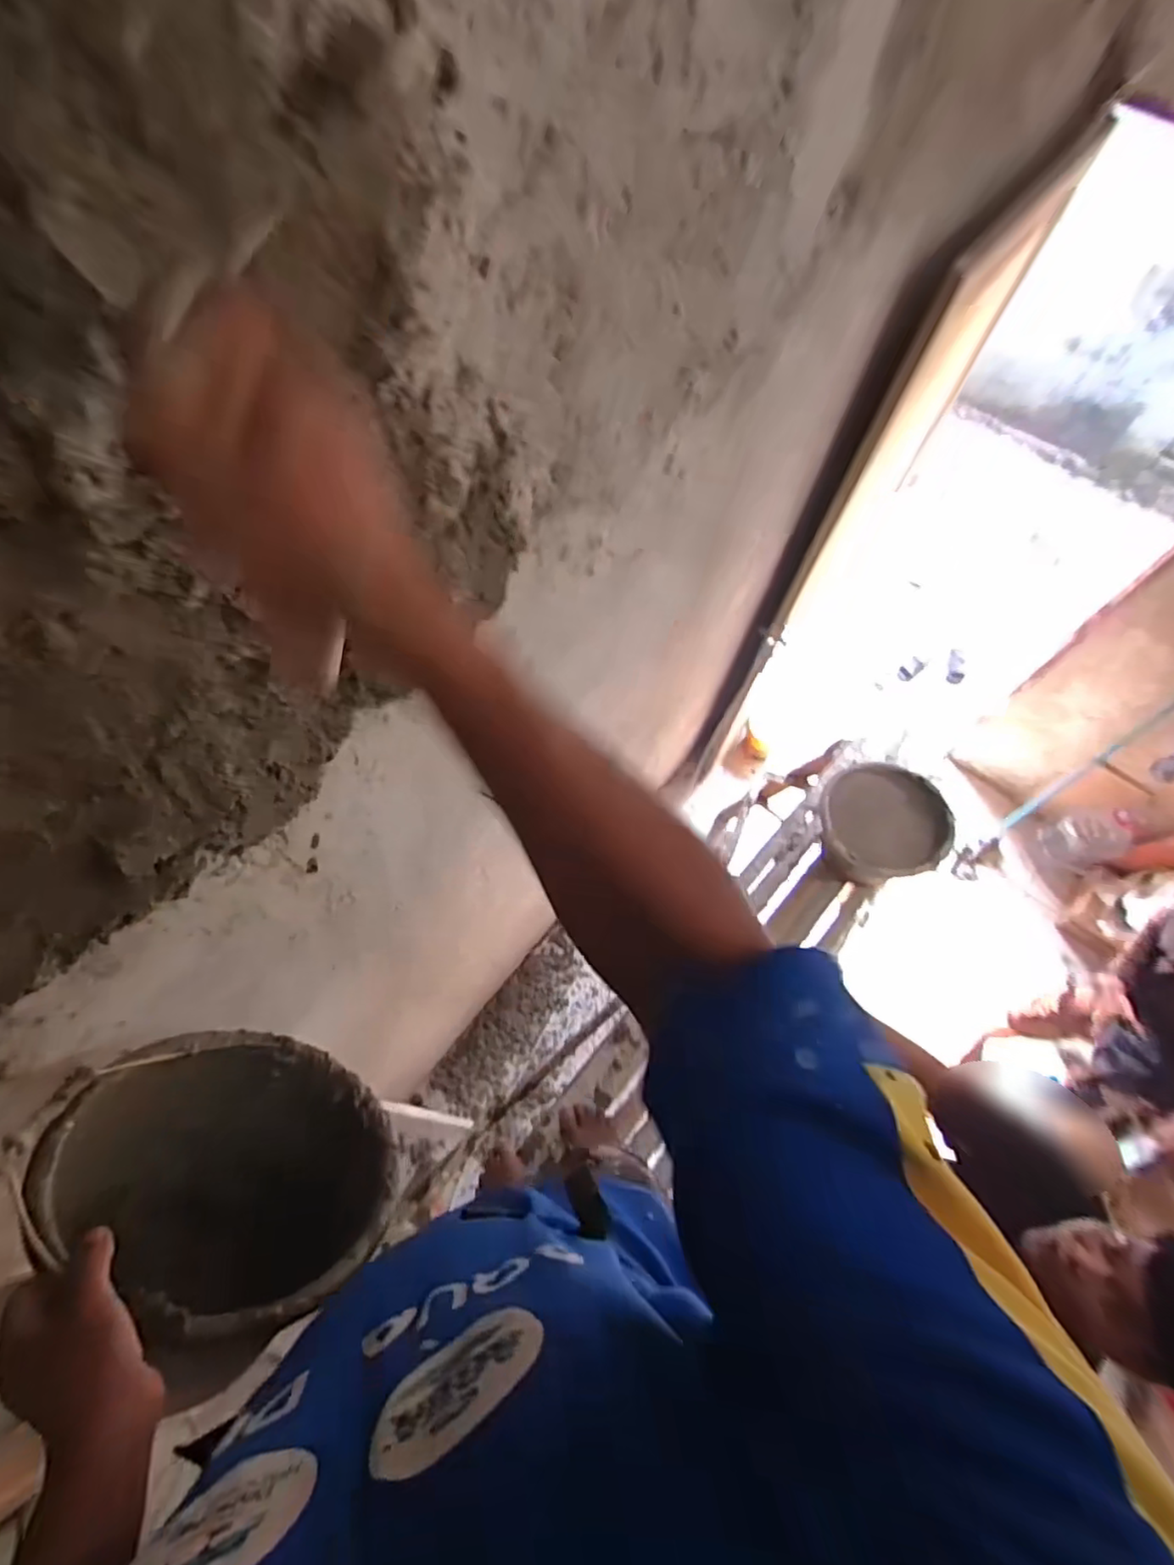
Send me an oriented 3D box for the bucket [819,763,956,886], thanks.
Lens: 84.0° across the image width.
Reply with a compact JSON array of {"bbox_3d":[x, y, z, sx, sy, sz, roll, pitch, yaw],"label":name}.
[{"bbox_3d":[0.636,0.103,1.450,0.217,0.198,0.266,-41,74,-17],"label":"bucket"}]

